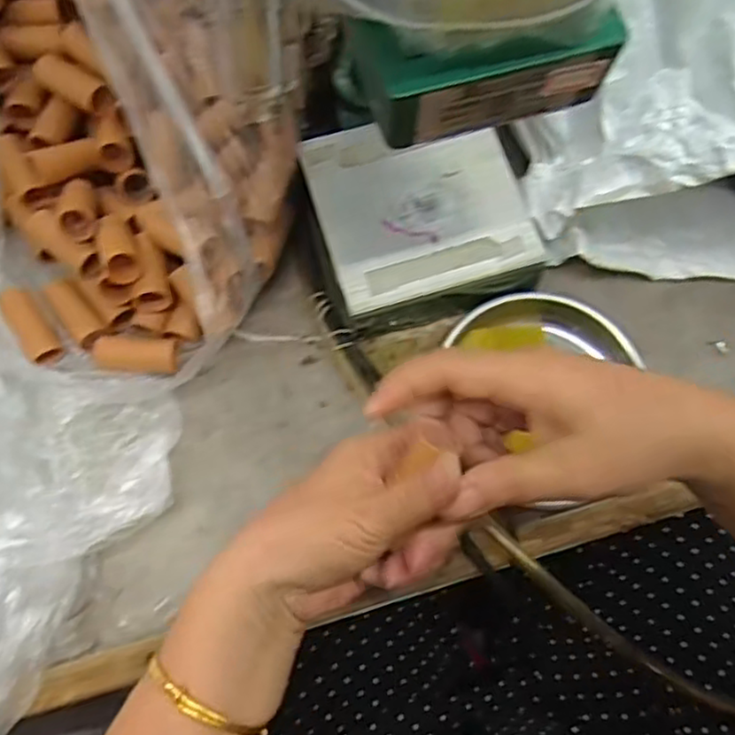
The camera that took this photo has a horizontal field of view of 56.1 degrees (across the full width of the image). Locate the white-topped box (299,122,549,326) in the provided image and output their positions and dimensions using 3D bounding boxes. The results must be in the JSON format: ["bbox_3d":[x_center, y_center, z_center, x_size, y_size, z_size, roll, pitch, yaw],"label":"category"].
[{"bbox_3d":[0.032,-0.093,0.436,0.122,0.044,0.120,-13,74,-5],"label":"white-topped box"}]

